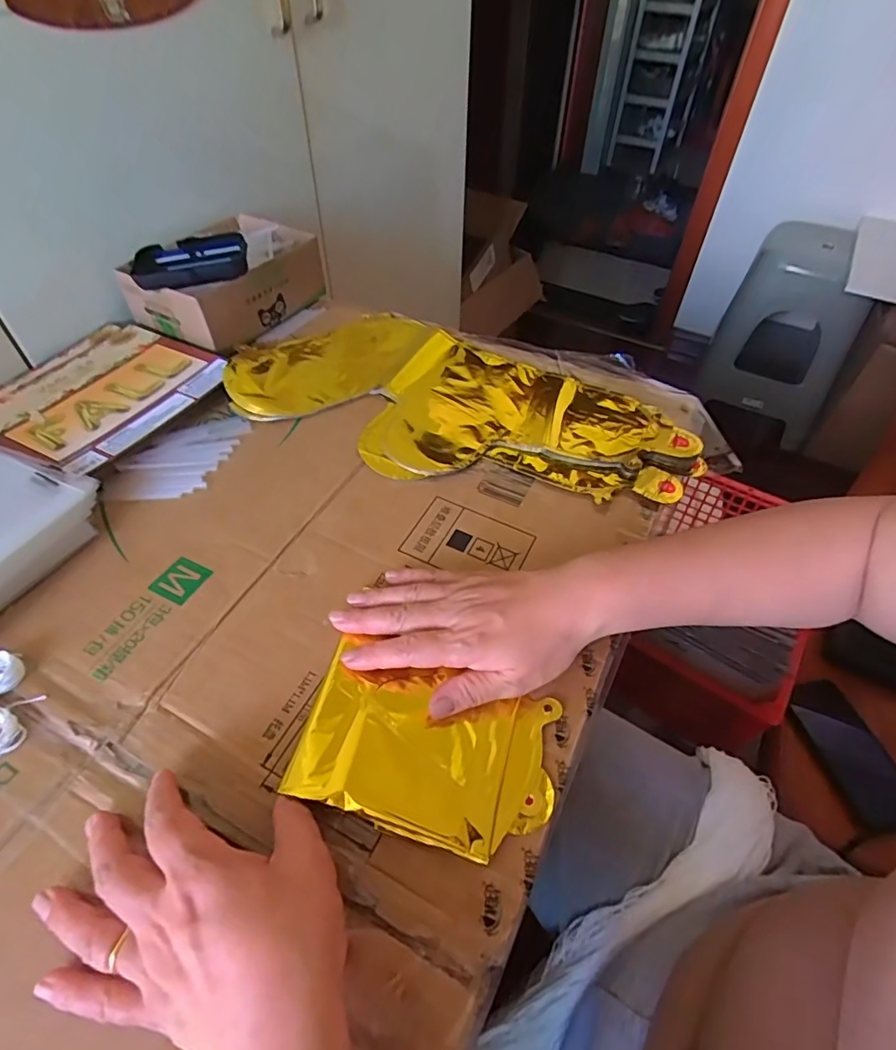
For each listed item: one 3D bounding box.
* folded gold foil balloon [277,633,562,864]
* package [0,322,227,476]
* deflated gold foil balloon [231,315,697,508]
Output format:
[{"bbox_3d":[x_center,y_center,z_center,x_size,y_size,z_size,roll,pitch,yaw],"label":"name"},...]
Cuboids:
[{"bbox_3d":[-0.012,0.131,0.318,0.147,0.019,0.094,13,51,8],"label":"folded gold foil balloon"},{"bbox_3d":[-0.333,-0.129,0.509,0.182,0.019,0.192,20,52,14],"label":"package"},{"bbox_3d":[0.009,-0.119,0.521,0.433,0.014,0.216,24,53,16],"label":"deflated gold foil balloon"}]

